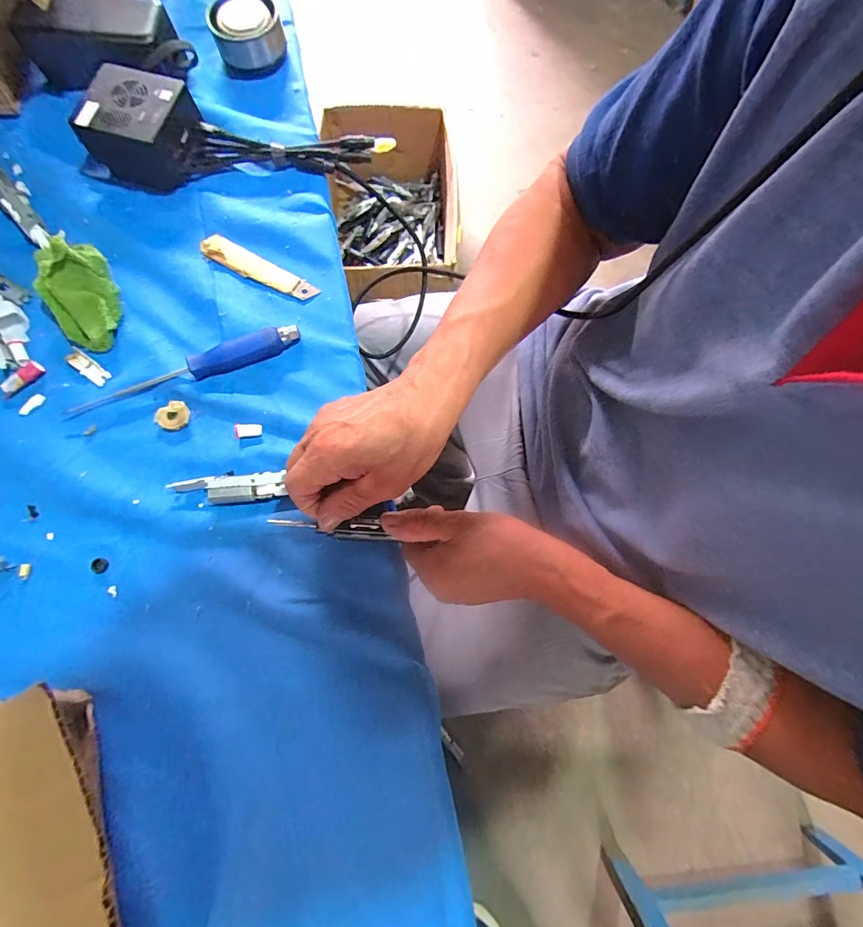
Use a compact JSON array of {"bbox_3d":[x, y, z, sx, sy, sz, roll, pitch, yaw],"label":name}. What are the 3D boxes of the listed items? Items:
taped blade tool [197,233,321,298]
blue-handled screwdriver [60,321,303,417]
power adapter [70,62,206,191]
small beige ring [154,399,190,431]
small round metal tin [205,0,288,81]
[{"bbox_3d":[-0.152,-0.173,0.375,0.107,0.005,0.023,25,77,4],"label":"taped blade tool"},{"bbox_3d":[-0.199,-0.077,0.346,0.186,0.015,0.020,-20,78,-6],"label":"blue-handled screwdriver"},{"bbox_3d":[-0.256,-0.298,0.379,0.079,0.048,0.075,16,77,2],"label":"power adapter"},{"bbox_3d":[-0.206,-0.038,0.342,0.024,0.005,0.025,0,77,-1],"label":"small beige ring"},{"bbox_3d":[-0.180,-0.421,0.418,0.065,0.037,0.065,-19,78,-6],"label":"small round metal tin"}]

